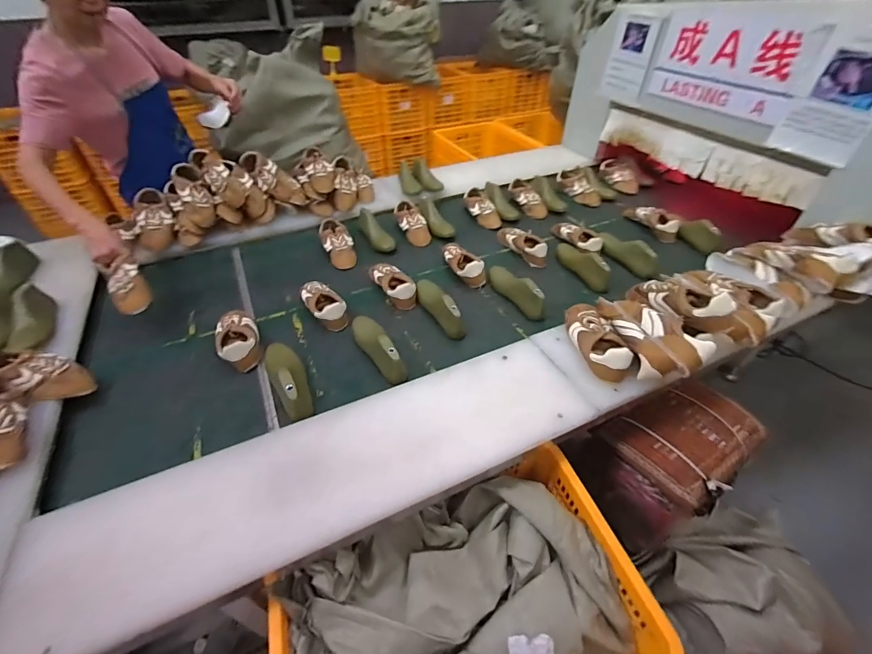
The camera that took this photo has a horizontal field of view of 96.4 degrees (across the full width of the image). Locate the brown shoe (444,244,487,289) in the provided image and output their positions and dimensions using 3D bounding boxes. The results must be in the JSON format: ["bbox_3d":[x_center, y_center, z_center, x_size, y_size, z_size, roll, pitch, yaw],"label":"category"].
[{"bbox_3d":[0.077,-0.204,1.219,0.087,0.067,0.217,-19,46,-19],"label":"brown shoe"}]

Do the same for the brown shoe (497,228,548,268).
[{"bbox_3d":[0.291,-0.286,1.308,0.087,0.069,0.236,-20,47,-20],"label":"brown shoe"}]

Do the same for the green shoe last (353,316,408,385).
[{"bbox_3d":[-0.151,0.037,0.945,0.069,0.087,0.241,-22,48,-22],"label":"green shoe last"}]

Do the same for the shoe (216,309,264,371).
[{"bbox_3d":[-0.498,0.015,0.973,0.102,0.060,0.222,-21,47,-21],"label":"shoe"}]

